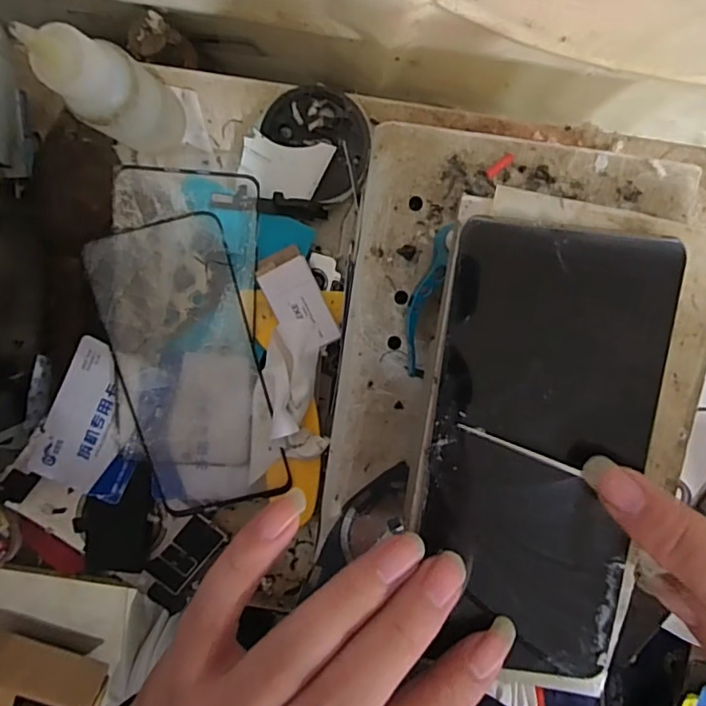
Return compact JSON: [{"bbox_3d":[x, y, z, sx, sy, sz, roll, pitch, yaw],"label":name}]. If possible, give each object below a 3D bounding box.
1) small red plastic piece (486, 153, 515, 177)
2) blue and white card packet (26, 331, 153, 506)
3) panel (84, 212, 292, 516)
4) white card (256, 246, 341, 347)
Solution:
[{"bbox_3d":[0.060,-0.076,0.220,0.013,0.004,0.004,-40,97,4],"label":"small red plastic piece"},{"bbox_3d":[-0.139,0.040,0.299,0.054,0.009,0.084,28,97,-5],"label":"blue and white card packet"},{"bbox_3d":[-0.087,0.011,0.293,0.074,0.007,0.156,-13,102,-1],"label":"panel"},{"bbox_3d":[-0.029,-0.027,0.284,0.028,0.009,0.052,-25,98,2],"label":"white card"}]

